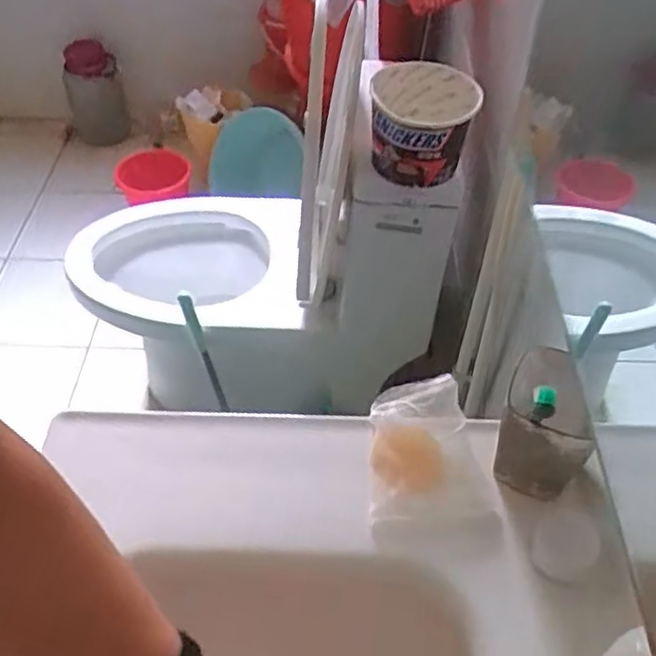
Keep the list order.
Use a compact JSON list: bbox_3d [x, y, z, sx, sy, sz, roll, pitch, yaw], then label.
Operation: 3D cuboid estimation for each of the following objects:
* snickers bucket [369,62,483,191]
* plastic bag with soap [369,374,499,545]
[{"bbox_3d":[0.131,-0.280,0.954,0.144,0.122,0.150,4,47,3],"label":"snickers bucket"},{"bbox_3d":[0.082,0.104,0.560,0.095,0.041,0.131,1,47,0],"label":"plastic bag with soap"}]

